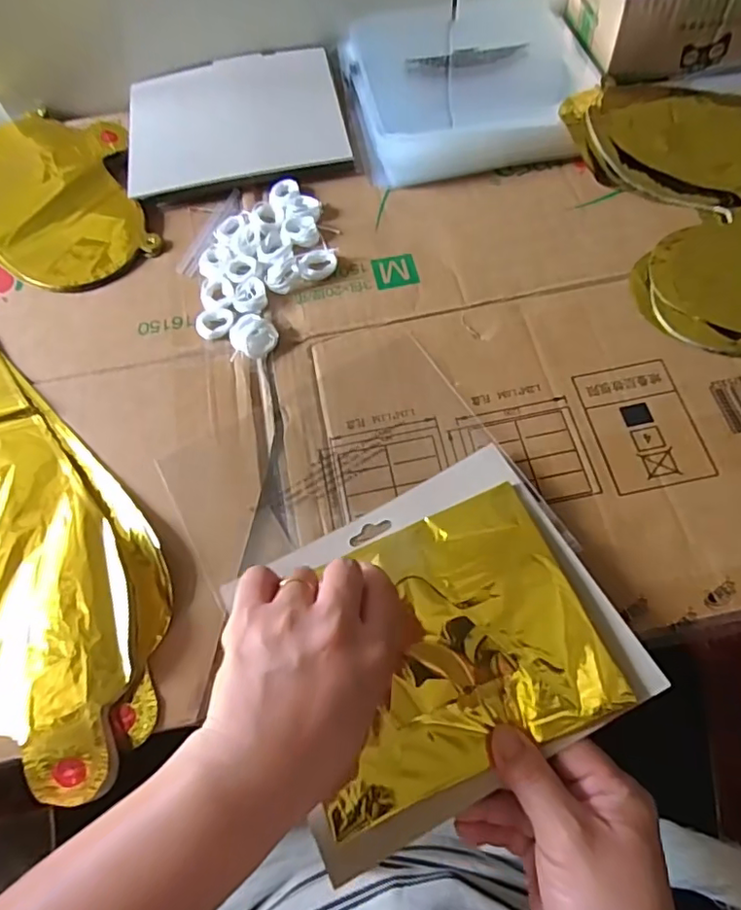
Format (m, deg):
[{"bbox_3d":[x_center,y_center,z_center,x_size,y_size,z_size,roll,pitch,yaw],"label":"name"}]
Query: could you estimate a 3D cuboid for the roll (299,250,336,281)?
[{"bbox_3d":[-0.041,-0.149,0.449,0.029,0.011,0.023,-9,61,-1],"label":"roll"}]

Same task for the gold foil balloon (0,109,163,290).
[{"bbox_3d":[-0.400,-0.226,0.517,0.410,0.015,0.237,-9,61,-1],"label":"gold foil balloon"}]

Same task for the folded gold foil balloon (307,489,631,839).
[{"bbox_3d":[0.039,0.101,0.316,0.156,0.023,0.133,-21,62,-7],"label":"folded gold foil balloon"}]

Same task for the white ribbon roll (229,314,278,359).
[{"bbox_3d":[-0.086,-0.089,0.420,0.032,0.013,0.038,-27,63,-10],"label":"white ribbon roll"}]

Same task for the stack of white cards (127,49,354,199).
[{"bbox_3d":[-0.121,-0.309,0.522,0.186,0.018,0.172,-9,61,-1],"label":"stack of white cards"}]

